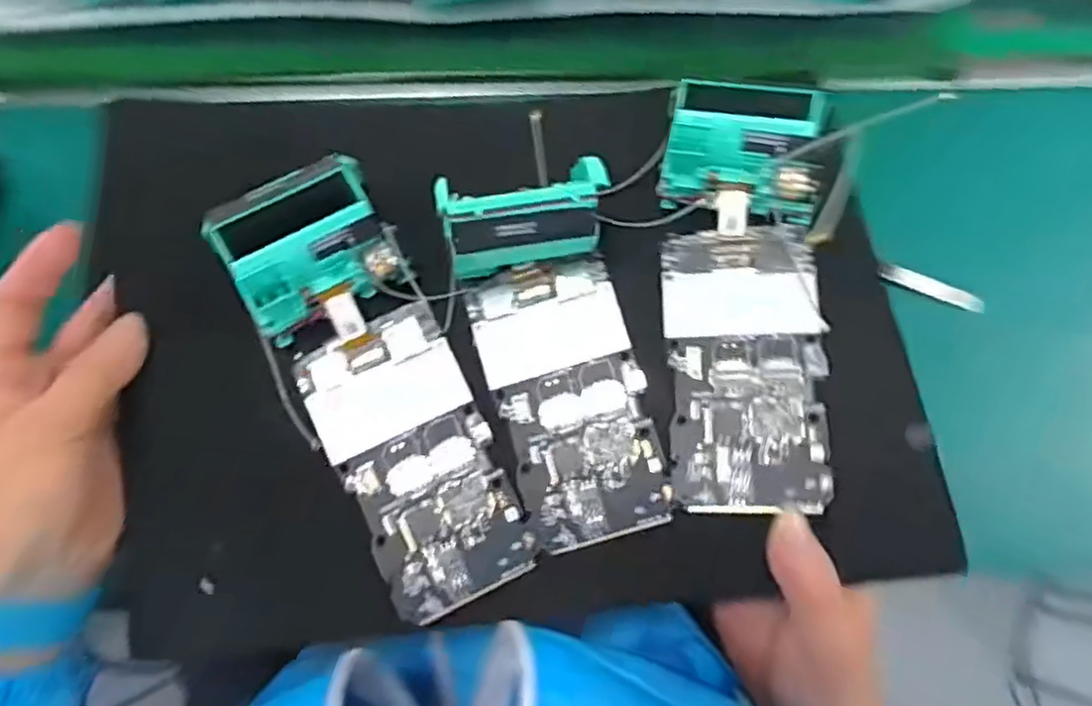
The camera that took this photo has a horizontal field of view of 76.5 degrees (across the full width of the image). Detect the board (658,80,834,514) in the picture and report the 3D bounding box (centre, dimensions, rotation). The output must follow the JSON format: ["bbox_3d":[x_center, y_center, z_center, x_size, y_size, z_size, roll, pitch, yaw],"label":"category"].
[{"bbox_3d":[0.088,-0.026,0.304,0.067,0.031,0.183,0,78,1],"label":"board"}]

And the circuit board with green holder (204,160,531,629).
[{"bbox_3d":[-0.071,0.016,0.301,0.065,0.040,0.188,-25,93,-5],"label":"circuit board with green holder"}]

